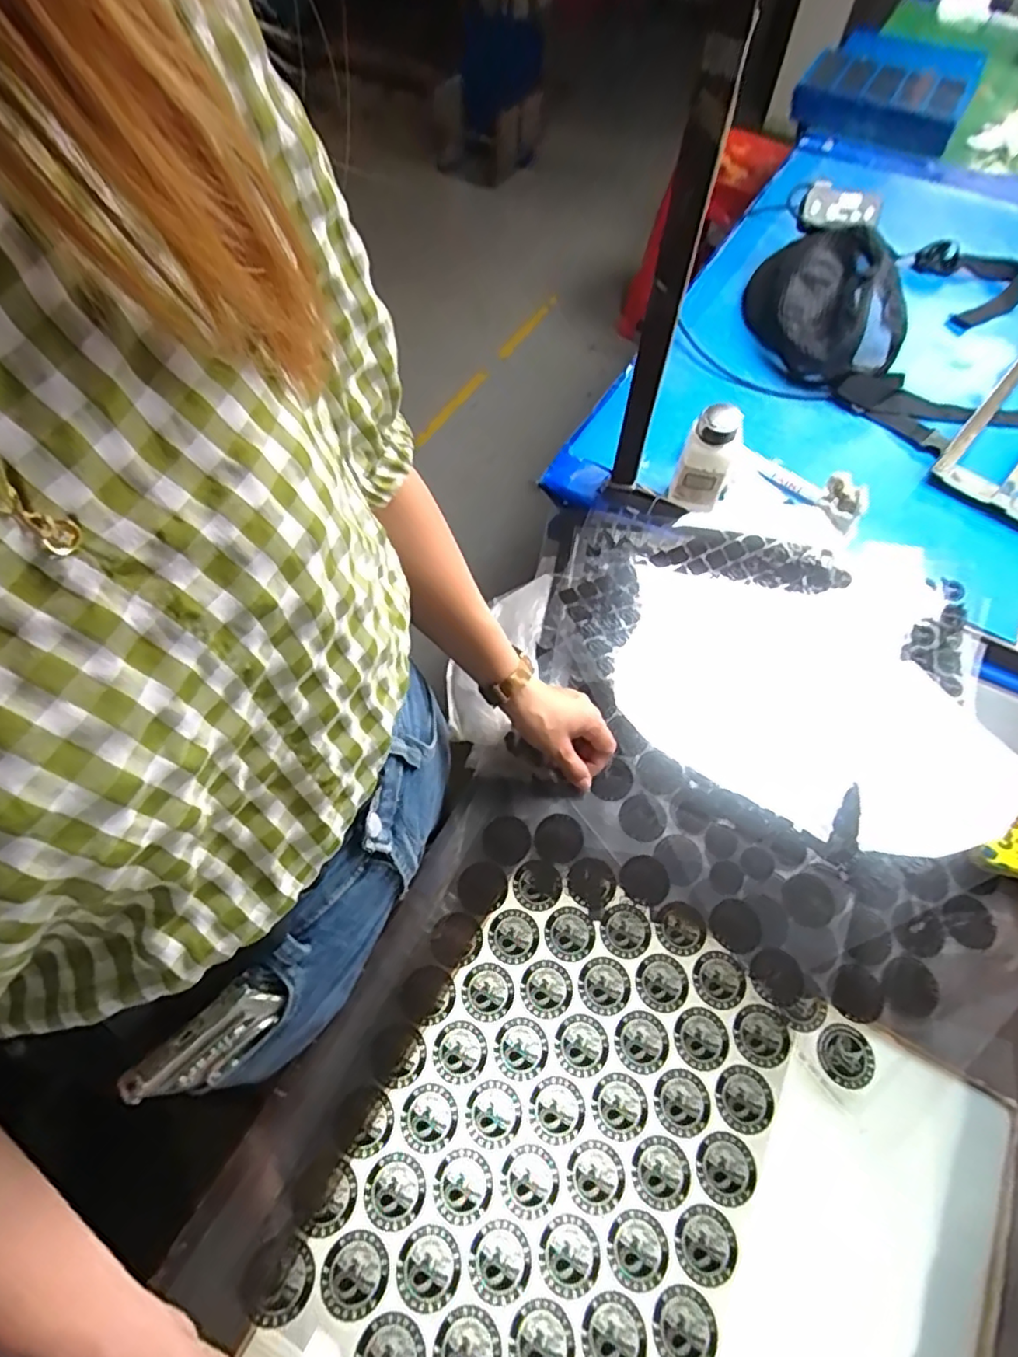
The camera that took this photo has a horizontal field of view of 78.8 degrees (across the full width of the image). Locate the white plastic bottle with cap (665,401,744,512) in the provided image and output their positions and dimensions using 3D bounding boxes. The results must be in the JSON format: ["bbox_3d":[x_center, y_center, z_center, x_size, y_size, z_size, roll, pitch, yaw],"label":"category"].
[{"bbox_3d":[0.206,-0.226,0.652,0.056,0.118,0.042,20,62,6],"label":"white plastic bottle with cap"}]

